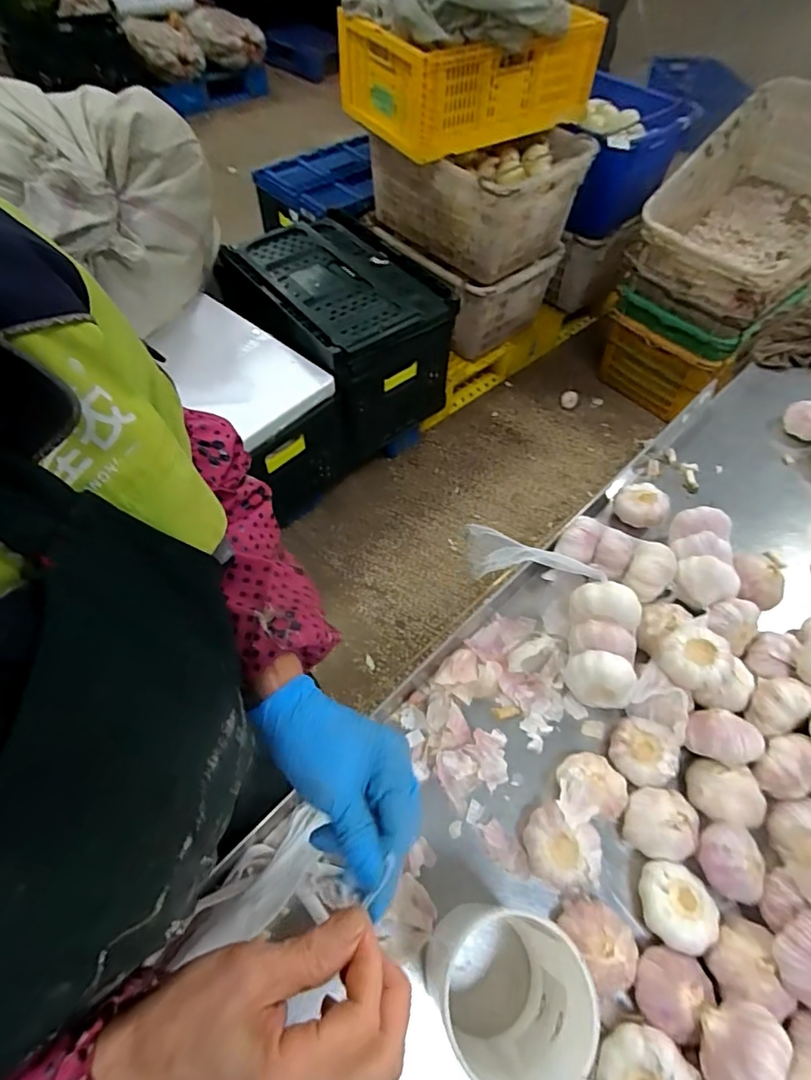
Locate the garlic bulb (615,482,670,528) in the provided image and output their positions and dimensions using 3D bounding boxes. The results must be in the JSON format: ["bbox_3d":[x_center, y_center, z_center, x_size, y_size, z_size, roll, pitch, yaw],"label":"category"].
[{"bbox_3d":[0.283,-0.037,0.646,0.048,0.039,0.055,-36,65,-22],"label":"garlic bulb"}]

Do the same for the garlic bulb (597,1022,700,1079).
[{"bbox_3d":[0.162,0.368,0.369,0.053,0.041,0.055,1,57,-1],"label":"garlic bulb"}]

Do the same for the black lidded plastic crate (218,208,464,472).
[{"bbox_3d":[-0.194,-0.616,1.593,0.608,0.344,0.451,40,64,22],"label":"black lidded plastic crate"}]

